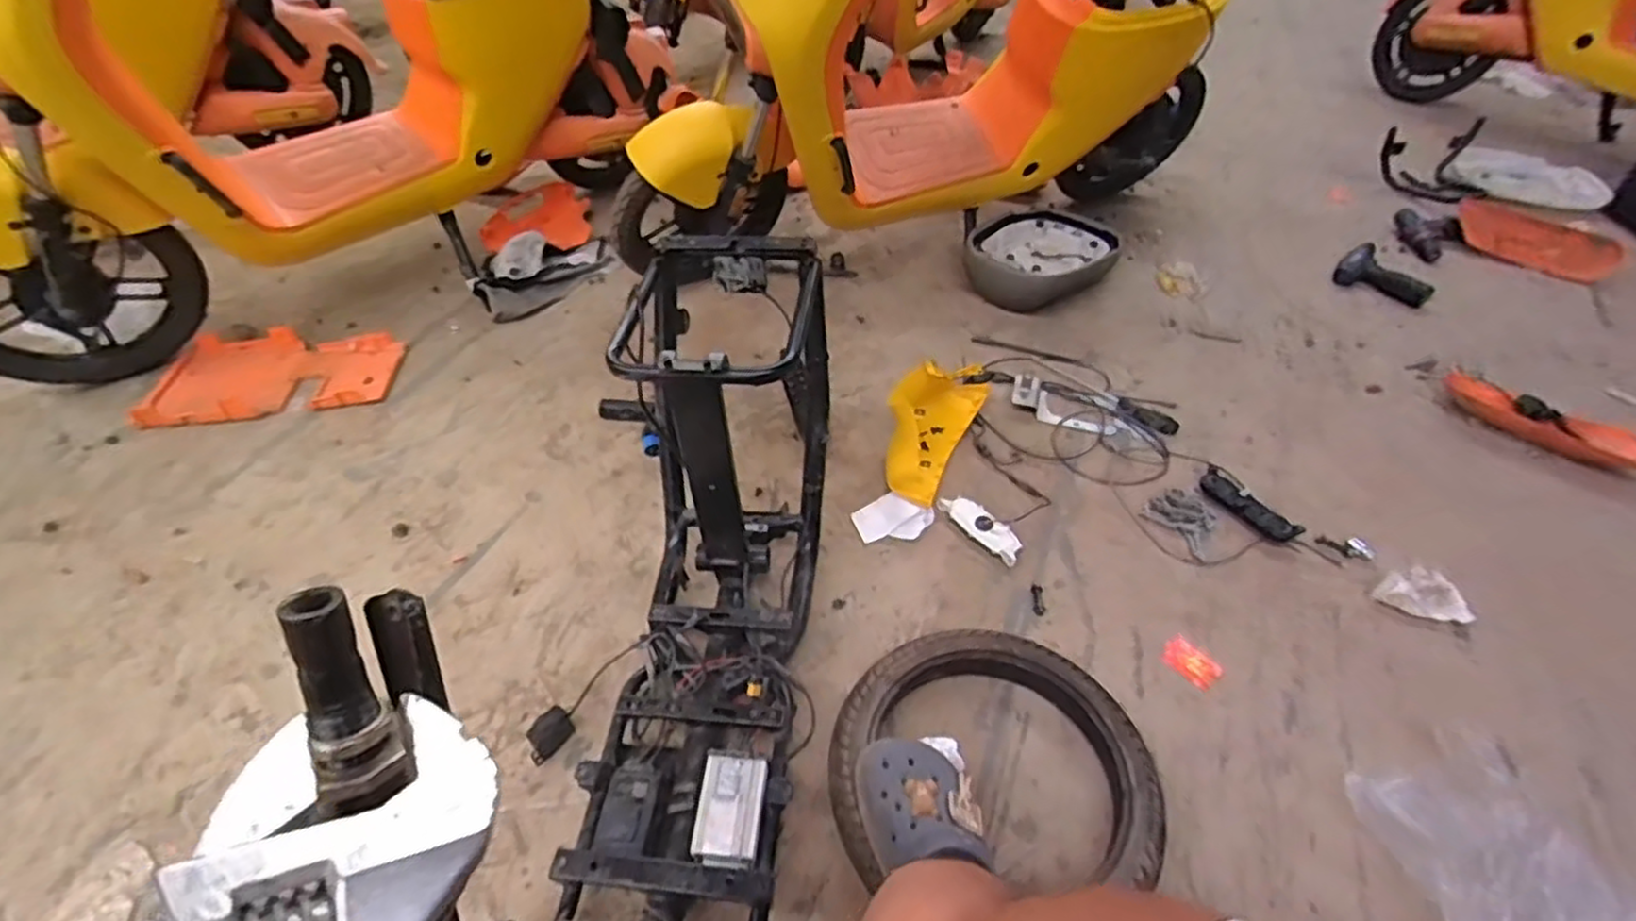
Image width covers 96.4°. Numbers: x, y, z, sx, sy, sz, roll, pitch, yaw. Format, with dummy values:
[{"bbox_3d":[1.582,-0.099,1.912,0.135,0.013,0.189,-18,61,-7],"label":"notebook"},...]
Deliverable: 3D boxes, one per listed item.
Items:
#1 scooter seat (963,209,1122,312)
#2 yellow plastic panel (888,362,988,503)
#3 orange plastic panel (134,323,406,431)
[{"bbox_3d":[0.523,-0.482,1.697,0.305,0.106,0.400,23,48,19],"label":"scooter seat"},{"bbox_3d":[0.190,-0.072,1.252,0.127,0.125,0.331,20,48,17],"label":"yellow plastic panel"},{"bbox_3d":[-1.016,-0.168,1.384,0.416,0.029,0.249,-4,45,-6],"label":"orange plastic panel"}]

